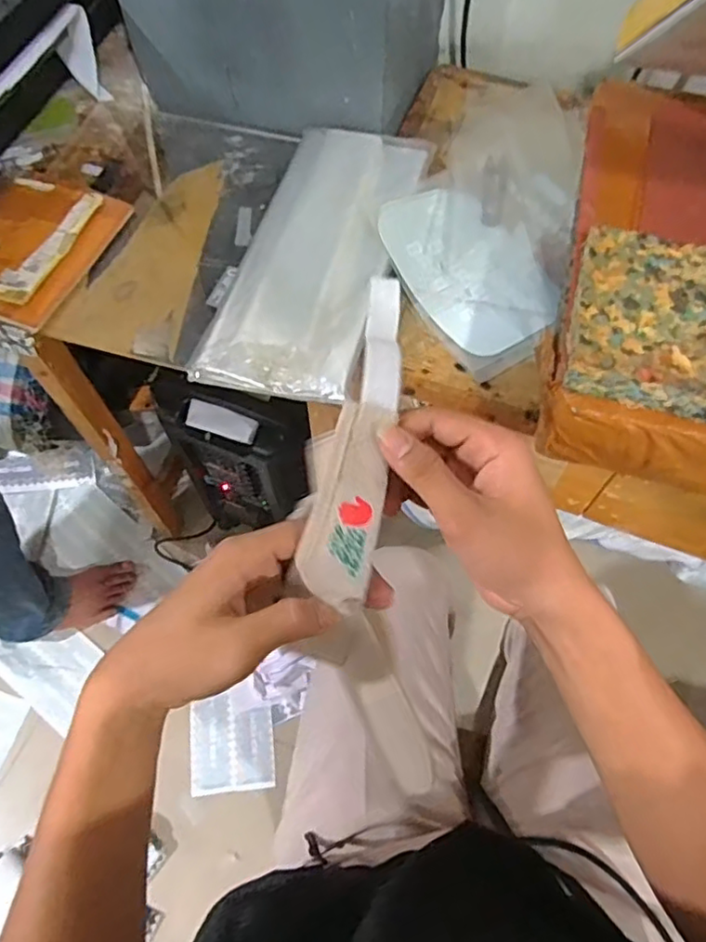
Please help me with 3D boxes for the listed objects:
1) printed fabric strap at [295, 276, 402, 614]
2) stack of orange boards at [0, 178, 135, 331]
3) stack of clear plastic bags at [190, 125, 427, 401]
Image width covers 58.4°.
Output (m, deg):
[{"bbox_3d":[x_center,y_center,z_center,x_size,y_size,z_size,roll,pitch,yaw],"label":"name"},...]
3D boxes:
[{"bbox_3d":[0.007,-0.034,0.367,0.039,0.047,0.215,9,69,5],"label":"printed fabric strap"},{"bbox_3d":[-0.336,-0.231,0.660,0.132,0.027,0.185,18,65,9],"label":"stack of orange boards"},{"bbox_3d":[-0.036,-0.229,0.650,0.156,0.040,0.359,14,65,7],"label":"stack of clear plastic bags"}]

